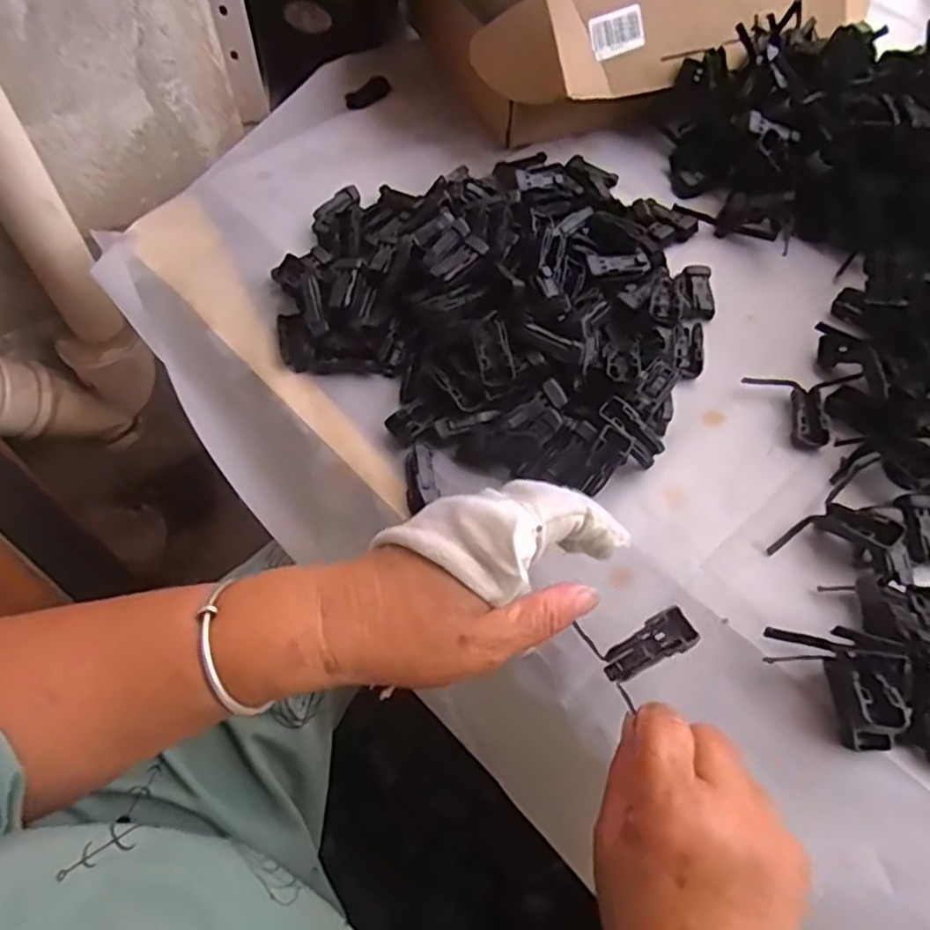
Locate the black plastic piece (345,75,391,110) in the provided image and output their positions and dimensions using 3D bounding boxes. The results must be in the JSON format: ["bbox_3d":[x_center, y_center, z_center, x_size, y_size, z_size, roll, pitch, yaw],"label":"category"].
[{"bbox_3d":[-0.093,-0.361,0.648,0.025,0.006,0.050,43,73,2],"label":"black plastic piece"}]

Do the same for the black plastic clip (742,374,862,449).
[{"bbox_3d":[0.231,-0.036,0.447,0.074,0.011,0.054,0,58,0],"label":"black plastic clip"}]

